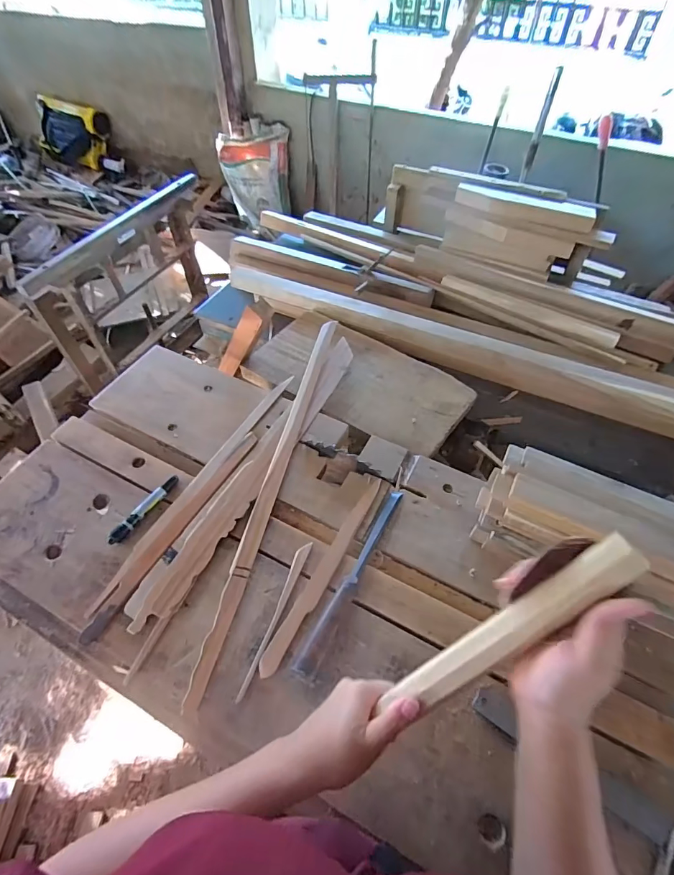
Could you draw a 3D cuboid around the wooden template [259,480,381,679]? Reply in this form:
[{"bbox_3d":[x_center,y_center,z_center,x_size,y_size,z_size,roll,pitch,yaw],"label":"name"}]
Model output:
[{"bbox_3d":[-0.012,0.191,0.627,0.028,0.007,0.326,25,57,17],"label":"wooden template"}]

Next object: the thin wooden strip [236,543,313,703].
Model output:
[{"bbox_3d":[-0.085,0.241,0.576,0.016,0.010,0.214,18,55,13],"label":"thin wooden strip"}]

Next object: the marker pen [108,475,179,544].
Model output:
[{"bbox_3d":[-0.308,0.112,0.674,0.020,0.014,0.135,26,57,18],"label":"marker pen"}]

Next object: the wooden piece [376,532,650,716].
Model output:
[{"bbox_3d":[0.135,0.157,0.335,0.228,0.013,0.033,-45,56,19],"label":"wooden piece"}]

